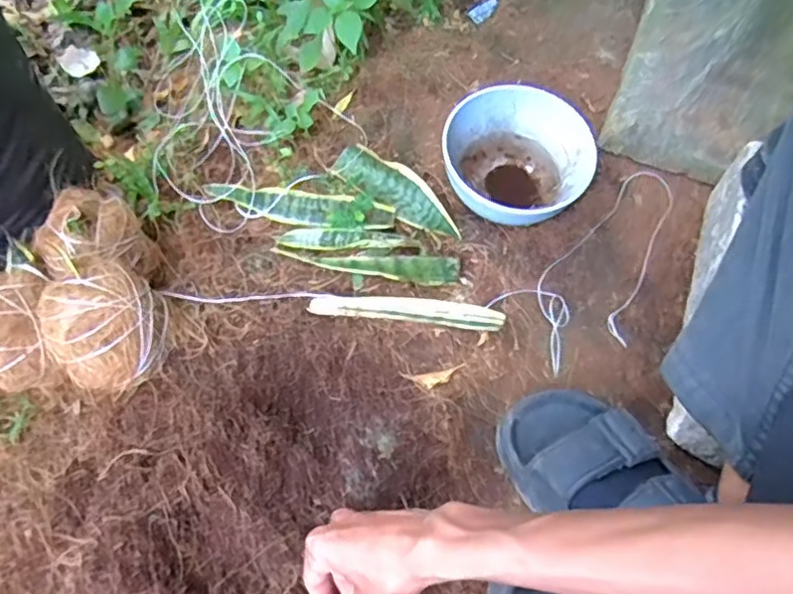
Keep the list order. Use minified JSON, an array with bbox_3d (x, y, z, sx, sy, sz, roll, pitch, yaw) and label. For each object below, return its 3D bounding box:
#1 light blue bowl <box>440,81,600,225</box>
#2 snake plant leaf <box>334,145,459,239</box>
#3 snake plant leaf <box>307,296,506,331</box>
[{"bbox_3d":[0.115,-0.138,0.662,0.146,0.079,0.140,1,67,-1],"label":"light blue bowl"},{"bbox_3d":[0.002,-0.115,0.668,0.155,0.018,0.048,34,68,15],"label":"snake plant leaf"},{"bbox_3d":[0.010,0.013,0.614,0.183,0.009,0.025,4,64,2],"label":"snake plant leaf"}]

